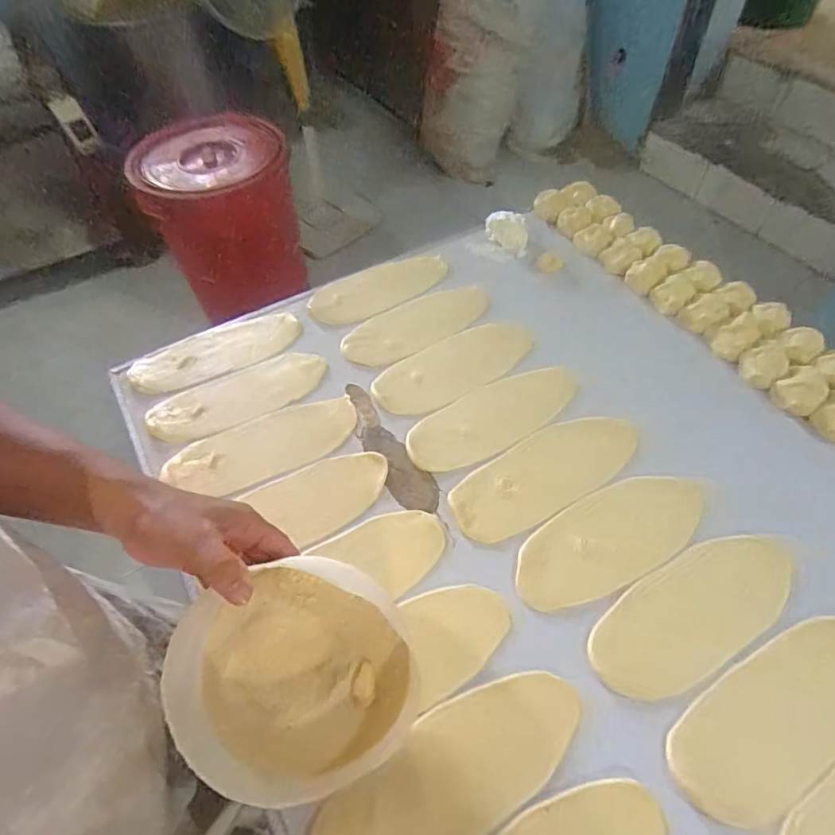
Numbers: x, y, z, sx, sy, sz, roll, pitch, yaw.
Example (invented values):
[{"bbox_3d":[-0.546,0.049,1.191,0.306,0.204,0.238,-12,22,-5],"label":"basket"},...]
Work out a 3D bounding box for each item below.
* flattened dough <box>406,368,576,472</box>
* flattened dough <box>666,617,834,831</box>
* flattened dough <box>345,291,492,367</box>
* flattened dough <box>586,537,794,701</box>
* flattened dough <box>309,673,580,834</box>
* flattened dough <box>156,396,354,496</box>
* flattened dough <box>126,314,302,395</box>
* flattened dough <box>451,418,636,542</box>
[{"bbox_3d":[0.087,-0.005,0.623,0.215,0.008,0.089,-31,58,-20],"label":"flattened dough"},{"bbox_3d":[0.300,0.240,0.436,0.219,0.011,0.084,-26,57,-17],"label":"flattened dough"},{"bbox_3d":[0.001,-0.127,0.721,0.212,0.016,0.081,-24,56,-15],"label":"flattened dough"},{"bbox_3d":[0.252,0.173,0.482,0.216,0.007,0.088,-27,57,-17],"label":"flattened dough"},{"bbox_3d":[0.027,0.277,0.411,0.223,0.013,0.085,-30,58,-19],"label":"flattened dough"},{"bbox_3d":[-0.171,0.031,0.607,0.212,0.013,0.083,-25,57,-16],"label":"flattened dough"},{"bbox_3d":[-0.268,-0.090,0.711,0.214,0.023,0.092,-27,55,-20],"label":"flattened dough"},{"bbox_3d":[0.139,0.058,0.579,0.222,0.006,0.085,-27,57,-17],"label":"flattened dough"}]

